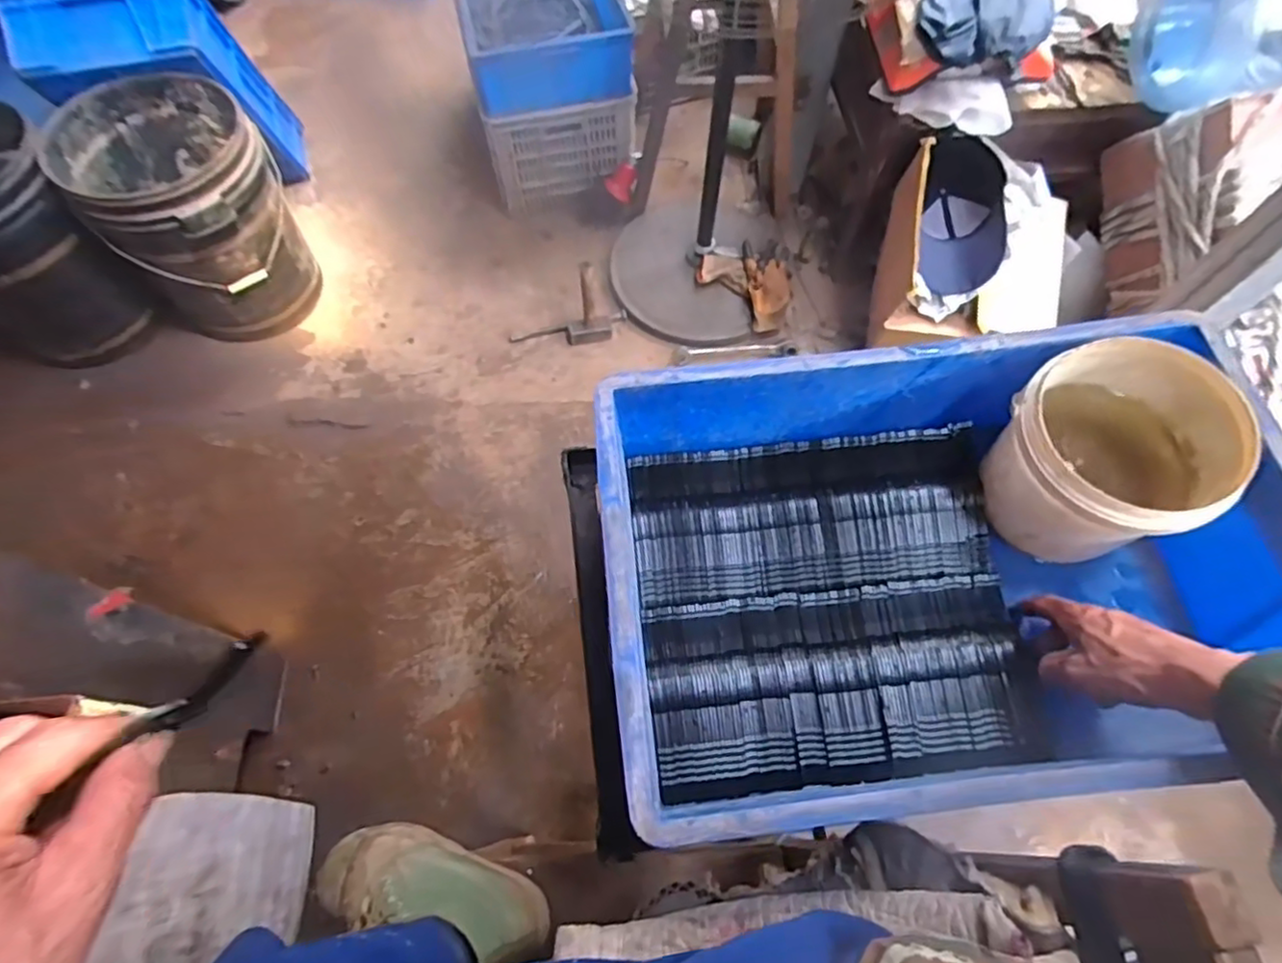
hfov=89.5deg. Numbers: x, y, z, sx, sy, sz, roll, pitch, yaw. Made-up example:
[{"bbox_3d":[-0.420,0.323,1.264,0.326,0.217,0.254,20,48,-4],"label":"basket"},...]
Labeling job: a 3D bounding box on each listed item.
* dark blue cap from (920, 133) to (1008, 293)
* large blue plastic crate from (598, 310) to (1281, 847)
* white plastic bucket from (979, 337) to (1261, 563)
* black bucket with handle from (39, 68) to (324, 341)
[{"bbox_3d":[0.609,-0.501,1.255,0.146,0.161,0.277,2,79,1],"label":"dark blue cap"},{"bbox_3d":[0.232,0.069,0.526,0.512,0.151,0.339,-5,66,-2],"label":"large blue plastic crate"},{"bbox_3d":[0.381,-0.017,0.547,0.157,0.143,0.150,0,66,0],"label":"white plastic bucket"},{"bbox_3d":[-0.893,-0.530,1.348,0.332,0.425,0.366,-36,70,-15],"label":"black bucket with handle"}]

